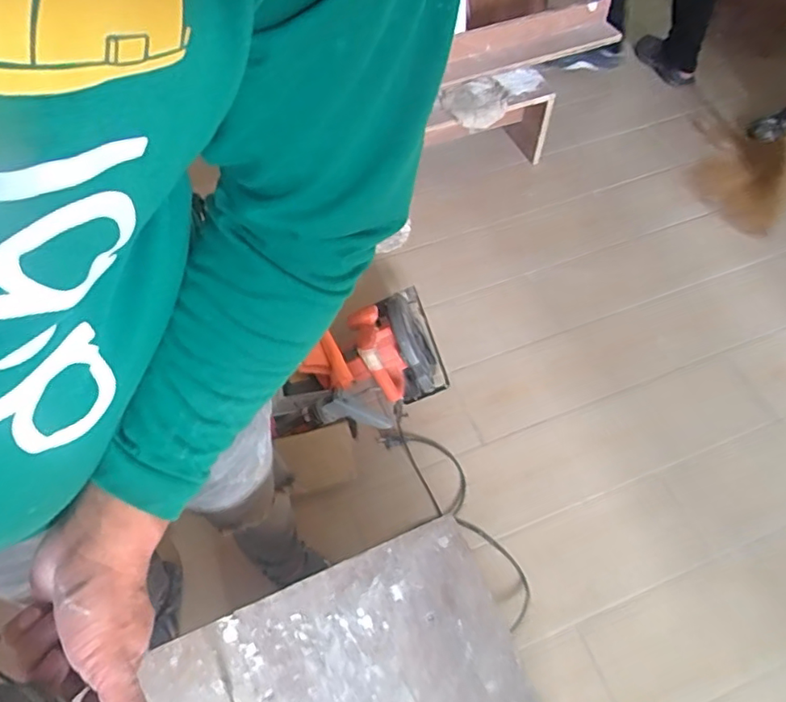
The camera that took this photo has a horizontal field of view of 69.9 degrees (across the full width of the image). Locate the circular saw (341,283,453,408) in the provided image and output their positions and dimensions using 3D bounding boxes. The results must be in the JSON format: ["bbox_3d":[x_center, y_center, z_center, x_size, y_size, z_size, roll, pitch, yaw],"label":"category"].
[{"bbox_3d":[-0.006,-0.017,1.271,0.213,0.164,0.254,-15,60,-7],"label":"circular saw"}]

